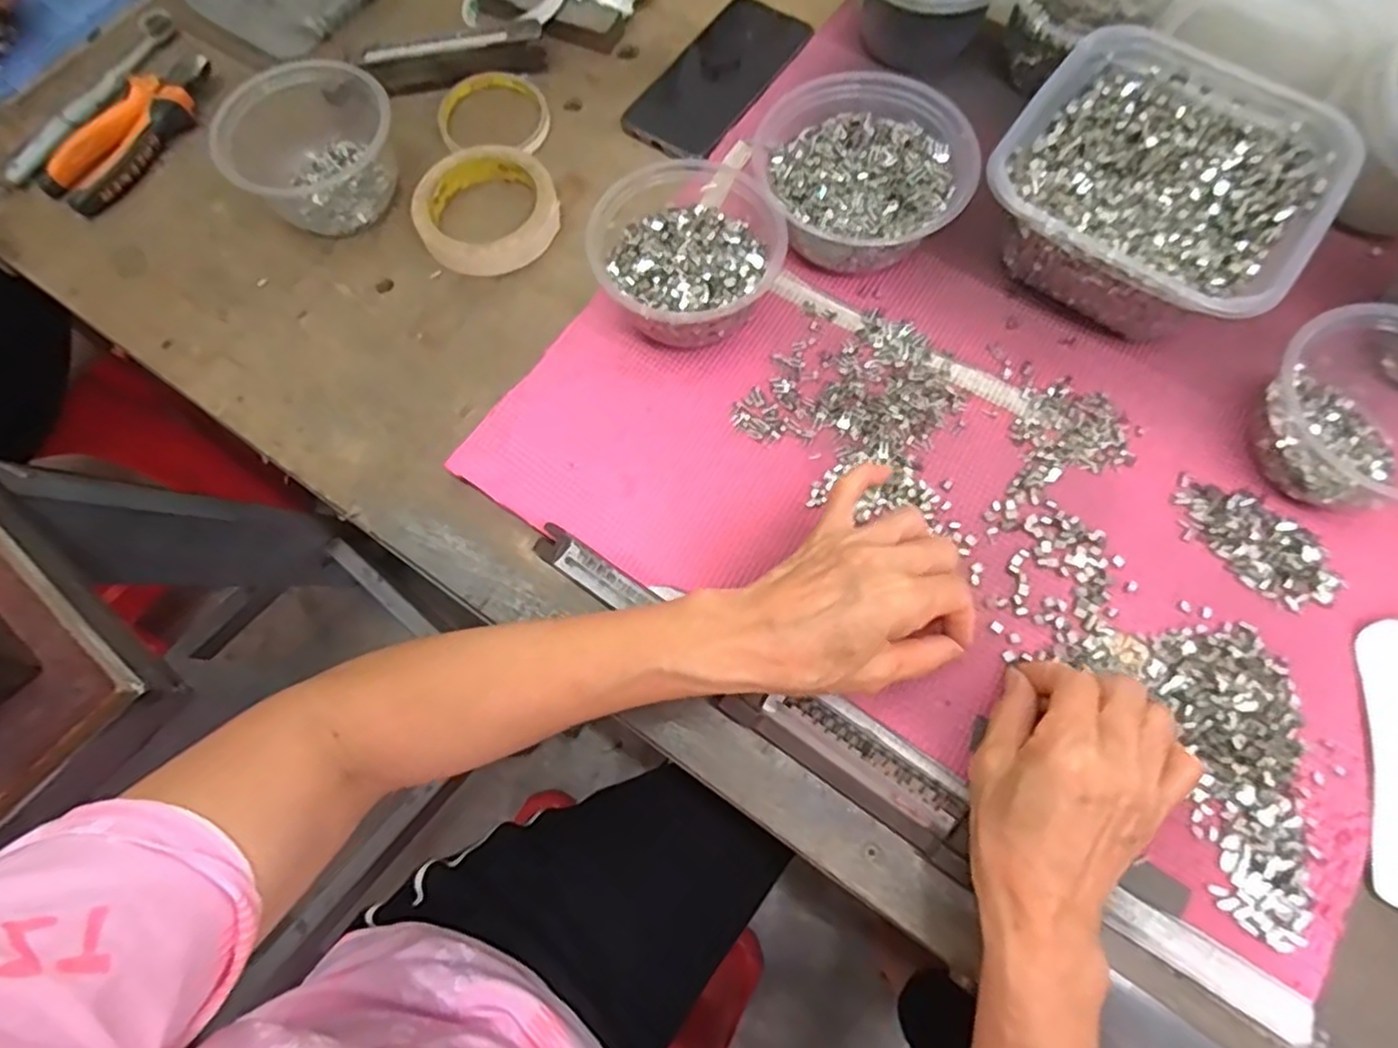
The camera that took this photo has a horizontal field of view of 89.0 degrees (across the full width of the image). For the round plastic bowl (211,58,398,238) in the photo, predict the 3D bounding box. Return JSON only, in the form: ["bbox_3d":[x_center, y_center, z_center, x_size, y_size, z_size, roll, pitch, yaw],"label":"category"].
[{"bbox_3d":[-0.267,-0.260,0.497,0.115,0.060,0.096,-36,73,-10],"label":"round plastic bowl"}]

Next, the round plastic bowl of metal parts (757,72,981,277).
[{"bbox_3d":[0.105,-0.224,0.468,0.131,0.058,0.128,-1,71,2],"label":"round plastic bowl of metal parts"}]

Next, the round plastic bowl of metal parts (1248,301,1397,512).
[{"bbox_3d":[0.376,-0.065,0.397,0.109,0.065,0.111,-1,71,2],"label":"round plastic bowl of metal parts"}]

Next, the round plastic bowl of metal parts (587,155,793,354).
[{"bbox_3d":[-0.008,-0.167,0.450,0.109,0.063,0.113,-1,71,2],"label":"round plastic bowl of metal parts"}]

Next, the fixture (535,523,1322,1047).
[{"bbox_3d":[0.090,0.129,0.371,0.441,0.019,0.039,31,75,12],"label":"fixture"}]

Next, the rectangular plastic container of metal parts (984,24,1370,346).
[{"bbox_3d":[0.280,-0.205,0.446,0.171,0.075,0.167,34,76,13],"label":"rectangular plastic container of metal parts"}]

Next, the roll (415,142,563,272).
[{"bbox_3d":[-0.151,-0.224,0.504,0.096,0.019,0.093,-1,71,2],"label":"roll"}]

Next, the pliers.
[{"bbox_3d":[-0.420,-0.292,0.530,0.053,0.027,0.144,30,75,12],"label":"pliers"}]

